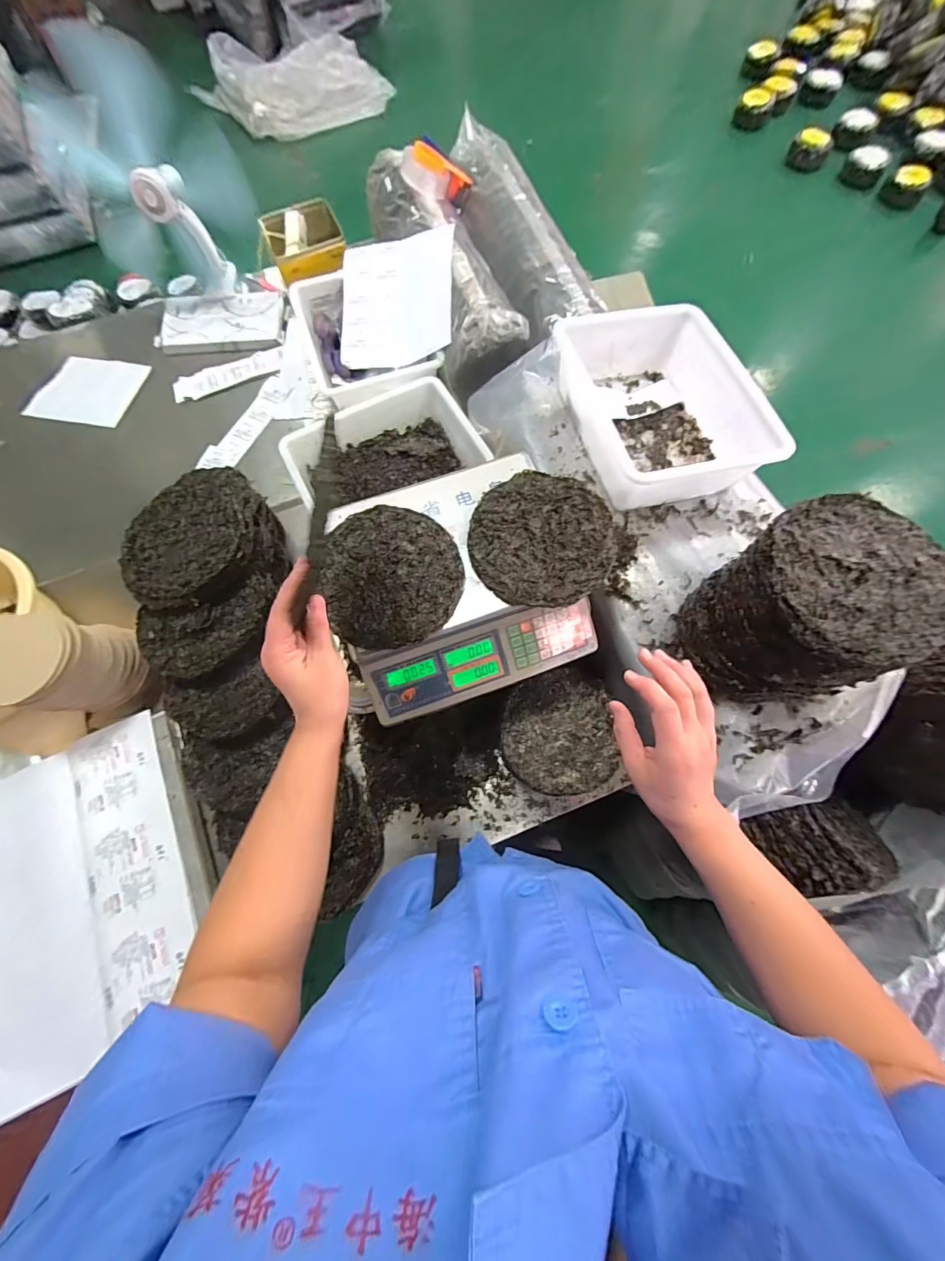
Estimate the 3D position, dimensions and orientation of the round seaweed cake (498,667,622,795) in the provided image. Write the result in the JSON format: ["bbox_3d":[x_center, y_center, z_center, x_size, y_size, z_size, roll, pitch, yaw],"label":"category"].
[{"bbox_3d":[0.137,0.160,0.689,0.172,0.011,0.186,-1,70,2],"label":"round seaweed cake"}]

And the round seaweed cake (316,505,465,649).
[{"bbox_3d":[-0.108,-0.076,0.565,0.178,0.015,0.195,-1,70,2],"label":"round seaweed cake"}]

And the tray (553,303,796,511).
[{"bbox_3d":[0.313,-0.391,0.731,0.270,0.107,0.366,-16,71,-4],"label":"tray"}]

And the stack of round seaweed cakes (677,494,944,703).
[{"bbox_3d":[0.416,-0.025,0.555,0.216,0.203,0.194,-28,72,-8],"label":"stack of round seaweed cakes"}]

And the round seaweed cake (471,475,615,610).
[{"bbox_3d":[0.092,-0.126,0.577,0.185,0.013,0.192,-1,70,2],"label":"round seaweed cake"}]

